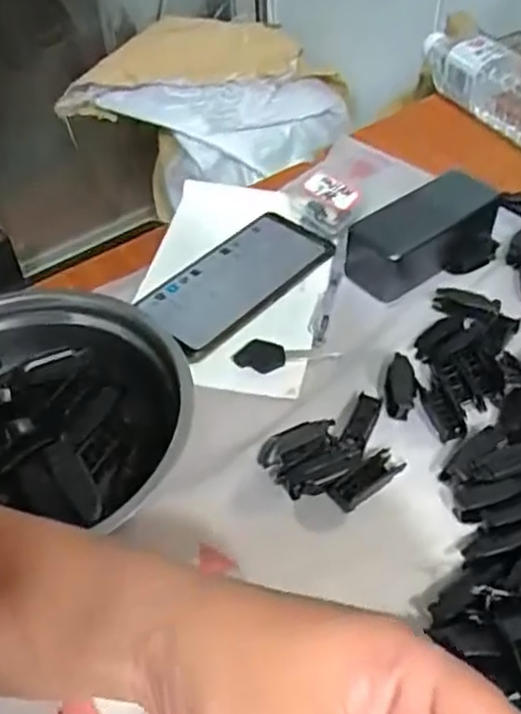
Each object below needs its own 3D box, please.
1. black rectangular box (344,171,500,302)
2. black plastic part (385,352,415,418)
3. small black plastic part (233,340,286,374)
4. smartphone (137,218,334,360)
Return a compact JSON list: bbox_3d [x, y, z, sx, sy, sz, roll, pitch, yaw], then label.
[{"bbox_3d":[0.131,-0.101,0.552,0.131,0.046,0.055,-34,54,-9],"label":"black rectangular box"},{"bbox_3d":[0.098,0.020,0.479,0.020,0.008,0.050,5,48,7],"label":"black plastic part"},{"bbox_3d":[0.000,-0.001,0.504,0.037,0.005,0.025,15,50,15],"label":"small black plastic part"},{"bbox_3d":[-0.017,-0.063,0.551,0.157,0.014,0.075,-37,56,-27],"label":"smartphone"}]

